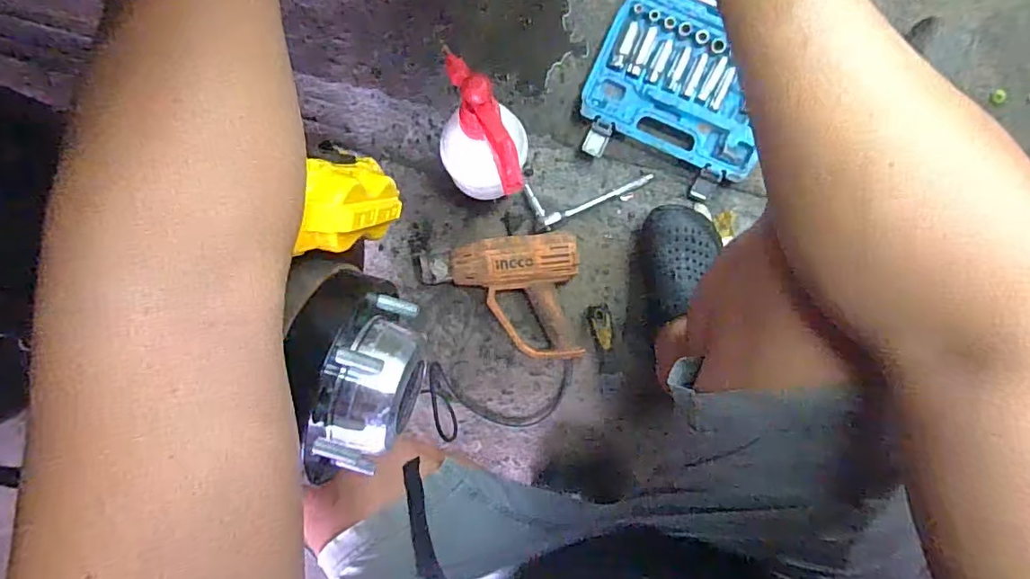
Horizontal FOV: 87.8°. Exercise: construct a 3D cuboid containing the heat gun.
[{"bbox_3d":[-0.018,0.019,0.811,0.229,0.072,0.190,-6,93,4],"label":"heat gun"}]

